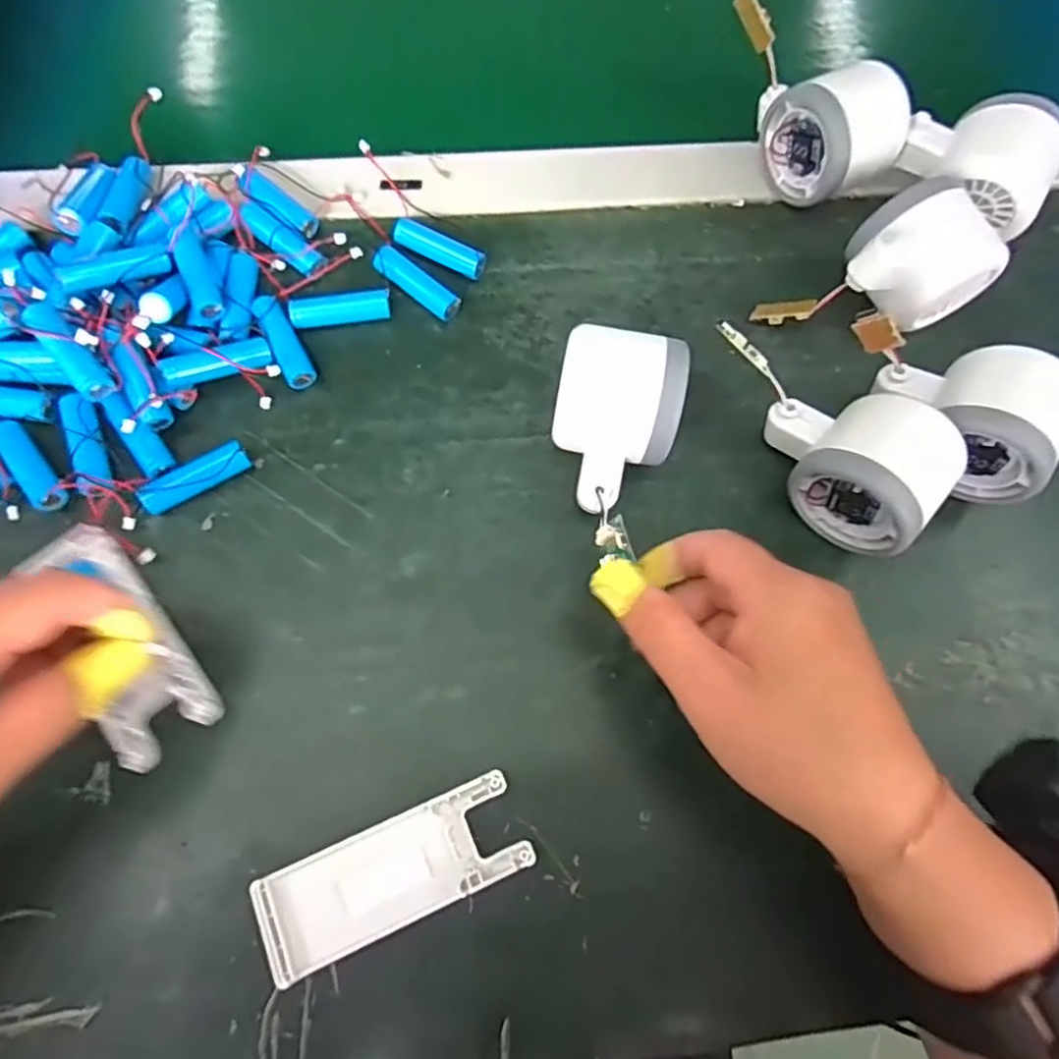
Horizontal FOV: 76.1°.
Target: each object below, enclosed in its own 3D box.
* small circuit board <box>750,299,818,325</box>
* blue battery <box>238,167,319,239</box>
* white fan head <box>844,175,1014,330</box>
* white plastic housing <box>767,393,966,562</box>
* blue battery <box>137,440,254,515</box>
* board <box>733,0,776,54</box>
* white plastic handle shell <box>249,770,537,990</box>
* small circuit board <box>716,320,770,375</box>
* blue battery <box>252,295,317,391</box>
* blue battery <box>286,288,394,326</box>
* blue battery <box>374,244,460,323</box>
[{"bbox_3d":[0.136,-0.116,0.362,0.033,0.004,0.012,3,70,28],"label":"small circuit board"},{"bbox_3d":[-0.134,-0.174,0.365,0.051,0.014,0.016,37,75,9],"label":"blue battery"},{"bbox_3d":[0.191,-0.135,0.349,0.072,0.058,0.058,-23,75,-9],"label":"white fan head"},{"bbox_3d":[0.153,-0.035,0.321,0.083,0.052,0.061,41,75,10],"label":"white plastic housing"},{"bbox_3d":[-0.158,-0.024,0.320,0.050,0.018,0.015,-29,76,-11],"label":"blue battery"},{"bbox_3d":[0.127,-0.287,0.381,0.005,0.013,0.032,-45,112,-14],"label":"board"},{"bbox_3d":[-0.054,0.139,0.274,0.105,0.012,0.040,-23,75,-9],"label":"white plastic handle shell"},{"bbox_3d":[0.098,-0.083,0.309,0.033,0.004,0.006,39,74,-11],"label":"small circuit board"},{"bbox_3d":[-0.126,-0.095,0.346,0.014,0.014,0.052,-27,76,-10],"label":"blue battery"},{"bbox_3d":[-0.098,-0.114,0.353,0.051,0.014,0.011,-11,73,-6],"label":"blue battery"},{"bbox_3d":[-0.059,-0.131,0.359,0.049,0.014,0.016,34,74,8],"label":"blue battery"}]

